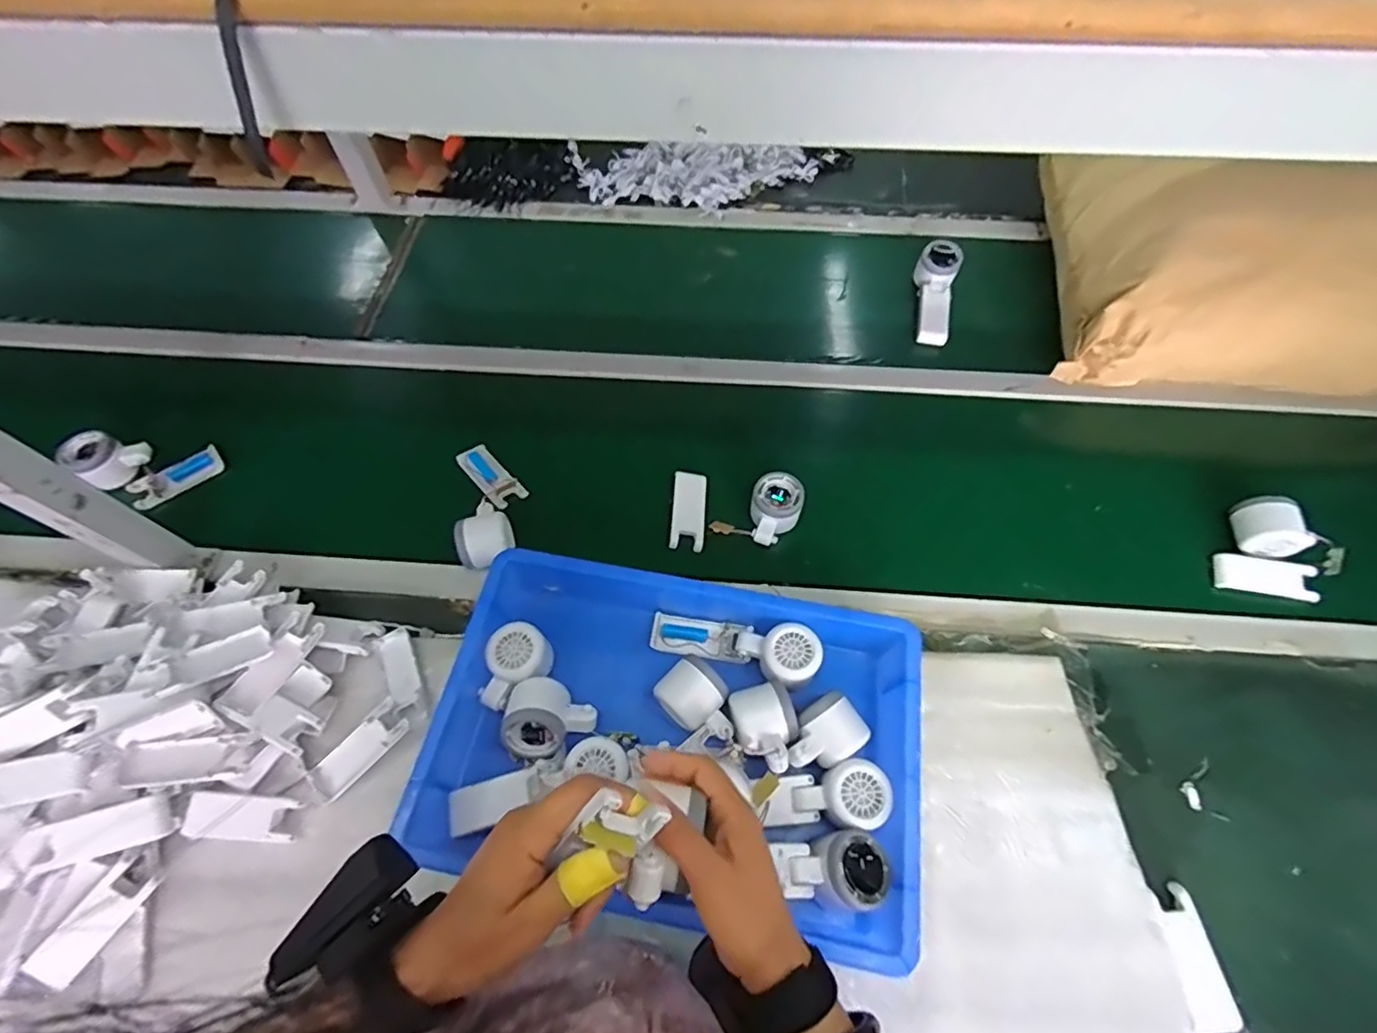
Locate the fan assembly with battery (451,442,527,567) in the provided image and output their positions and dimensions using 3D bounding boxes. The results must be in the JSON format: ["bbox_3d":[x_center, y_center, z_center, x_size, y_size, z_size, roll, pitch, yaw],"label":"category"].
[{"bbox_3d":[-0.240,-0.023,0.719,0.073,0.047,0.169,-11,62,-7],"label":"fan assembly with battery"}]

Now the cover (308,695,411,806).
[{"bbox_3d":[-0.325,0.233,0.593,0.105,0.017,0.039,-44,68,-4],"label":"cover"}]

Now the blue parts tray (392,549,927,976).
[{"bbox_3d":[-0.010,0.206,0.560,0.424,0.084,0.289,10,61,5],"label":"blue parts tray"}]

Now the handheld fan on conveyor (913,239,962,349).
[{"bbox_3d":[0.363,-0.325,0.878,0.055,0.037,0.163,8,81,6],"label":"handheld fan on conveyor"}]

